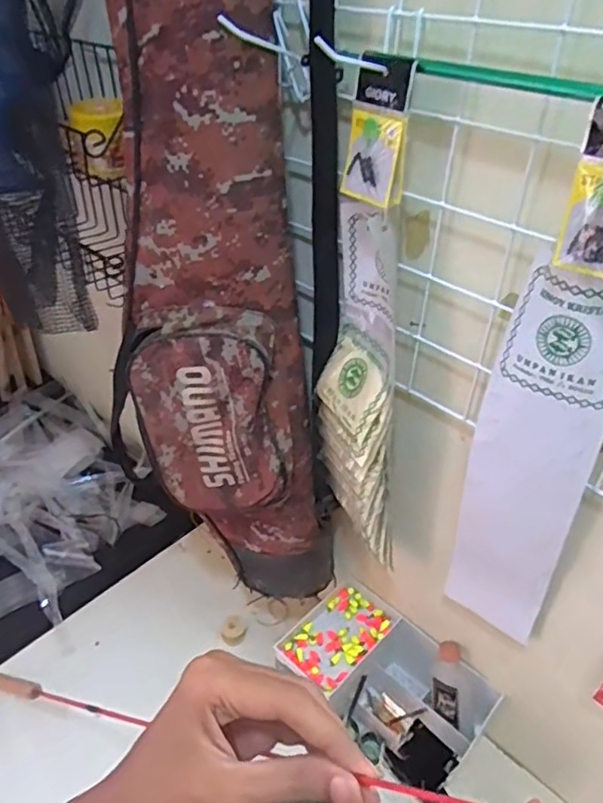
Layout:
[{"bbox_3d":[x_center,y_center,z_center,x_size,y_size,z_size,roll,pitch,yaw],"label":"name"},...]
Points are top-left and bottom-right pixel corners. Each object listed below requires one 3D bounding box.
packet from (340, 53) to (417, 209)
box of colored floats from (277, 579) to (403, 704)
[{"bbox_3d":[0.055,-0.198,0.436,0.051,0.097,0.013,30,37,32],"label":"packet"},{"bbox_3d":[0.047,0.288,0.734,0.140,0.024,0.088,-28,46,-32],"label":"box of colored floats"}]

